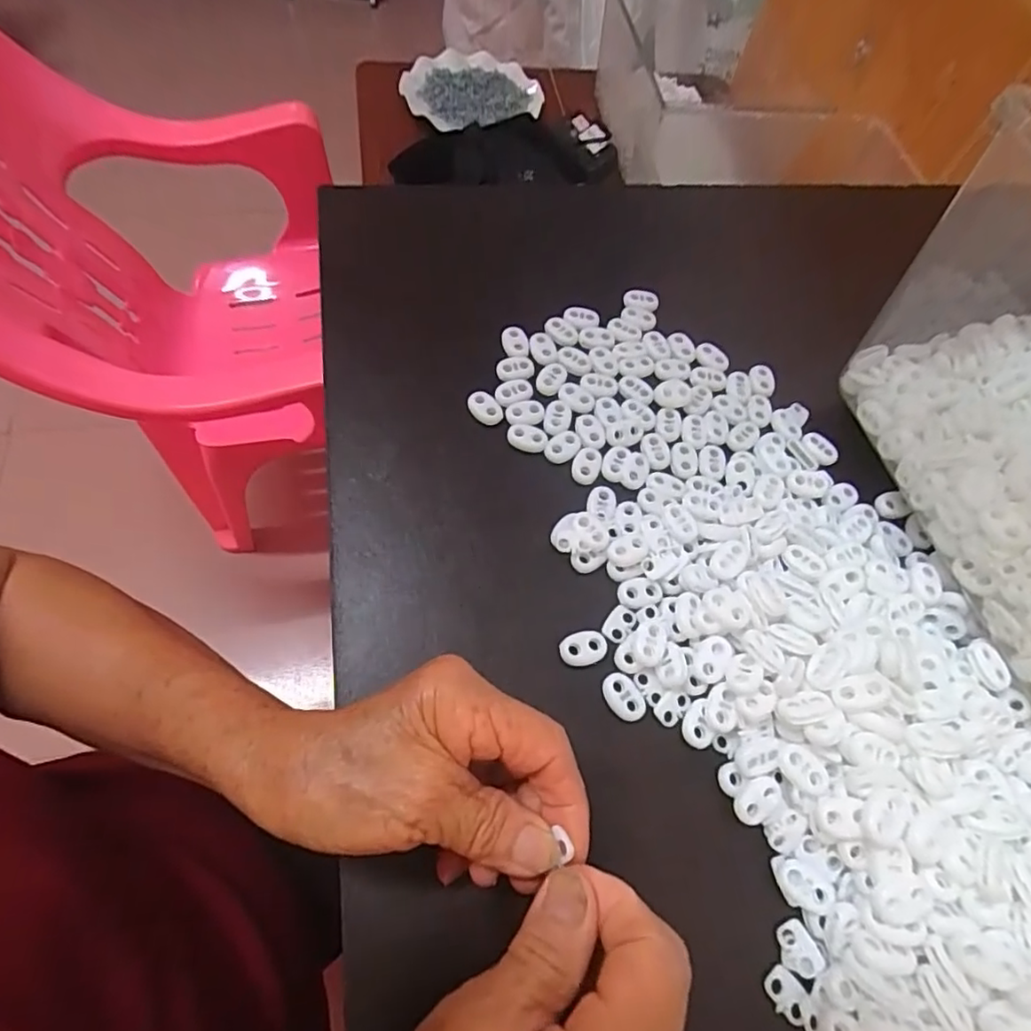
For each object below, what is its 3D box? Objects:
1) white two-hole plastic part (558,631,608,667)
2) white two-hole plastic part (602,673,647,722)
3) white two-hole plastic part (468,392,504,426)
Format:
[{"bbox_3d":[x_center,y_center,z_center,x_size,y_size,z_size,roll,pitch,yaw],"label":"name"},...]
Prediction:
[{"bbox_3d":[0.032,0.062,0.279,0.023,0.004,0.015,-8,66,-7],"label":"white two-hole plastic part"},{"bbox_3d":[0.050,0.084,0.273,0.016,0.004,0.023,-28,69,-15],"label":"white two-hole plastic part"},{"bbox_3d":[-0.017,-0.061,0.334,0.022,0.006,0.015,41,69,15],"label":"white two-hole plastic part"}]

